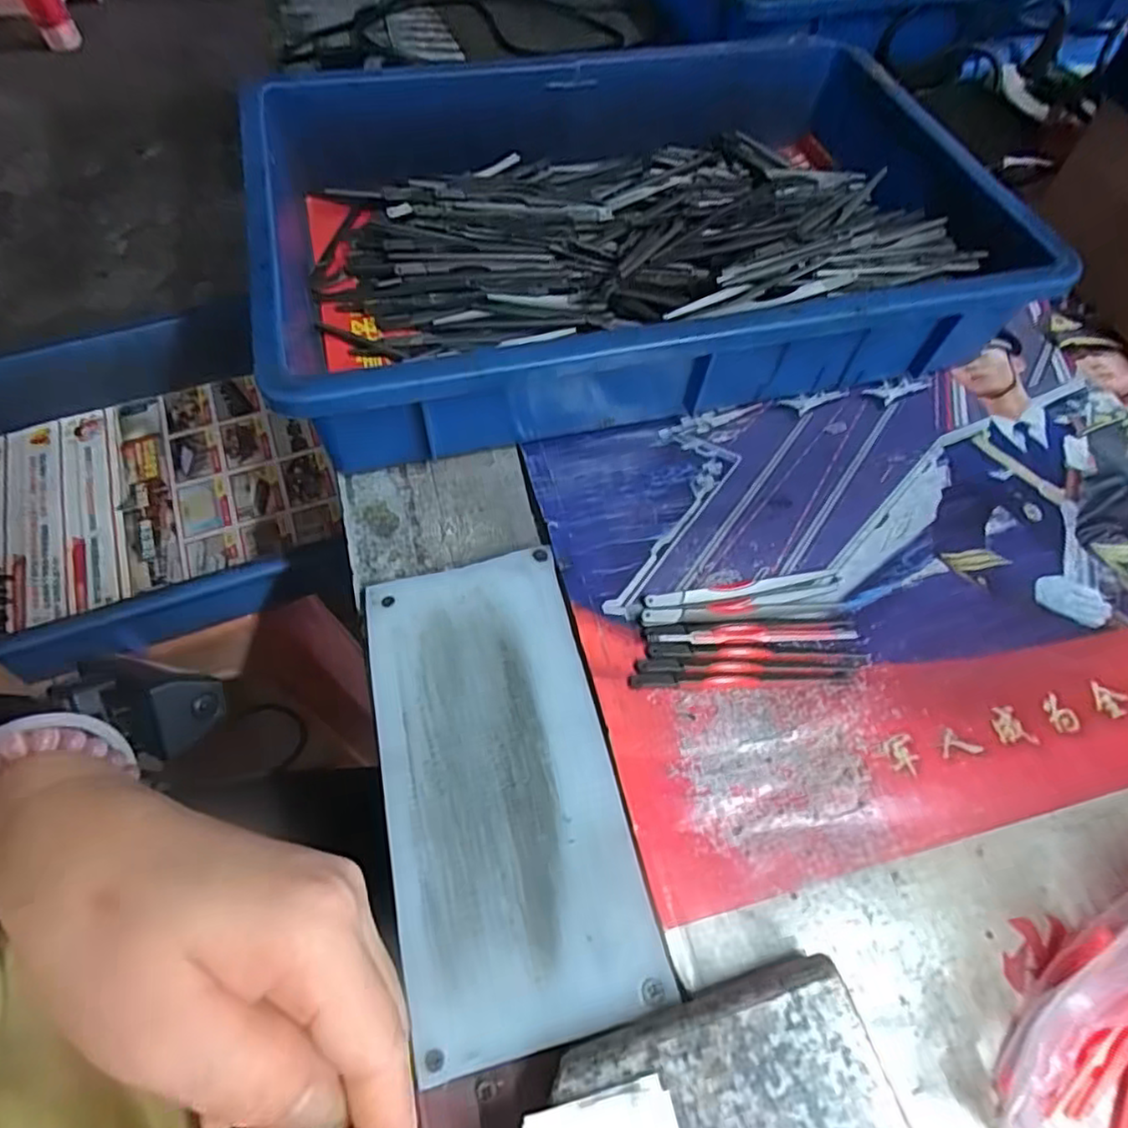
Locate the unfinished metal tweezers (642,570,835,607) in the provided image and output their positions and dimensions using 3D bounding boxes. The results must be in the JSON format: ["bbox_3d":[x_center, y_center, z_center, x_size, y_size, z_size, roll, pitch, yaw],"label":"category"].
[{"bbox_3d":[0.090,0.012,0.333,0.102,0.004,0.010,-9,60,-9],"label":"unfinished metal tweezers"}]

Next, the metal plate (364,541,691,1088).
[{"bbox_3d":[-0.028,0.086,0.281,0.093,0.007,0.194,-11,61,-10],"label":"metal plate"}]

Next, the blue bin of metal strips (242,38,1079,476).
[{"bbox_3d":[0.043,-0.212,0.420,0.434,0.074,0.291,-13,61,-11],"label":"blue bin of metal strips"}]

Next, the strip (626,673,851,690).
[{"bbox_3d":[0.083,0.054,0.307,0.104,0.004,0.008,0,59,-3],"label":"strip"}]

